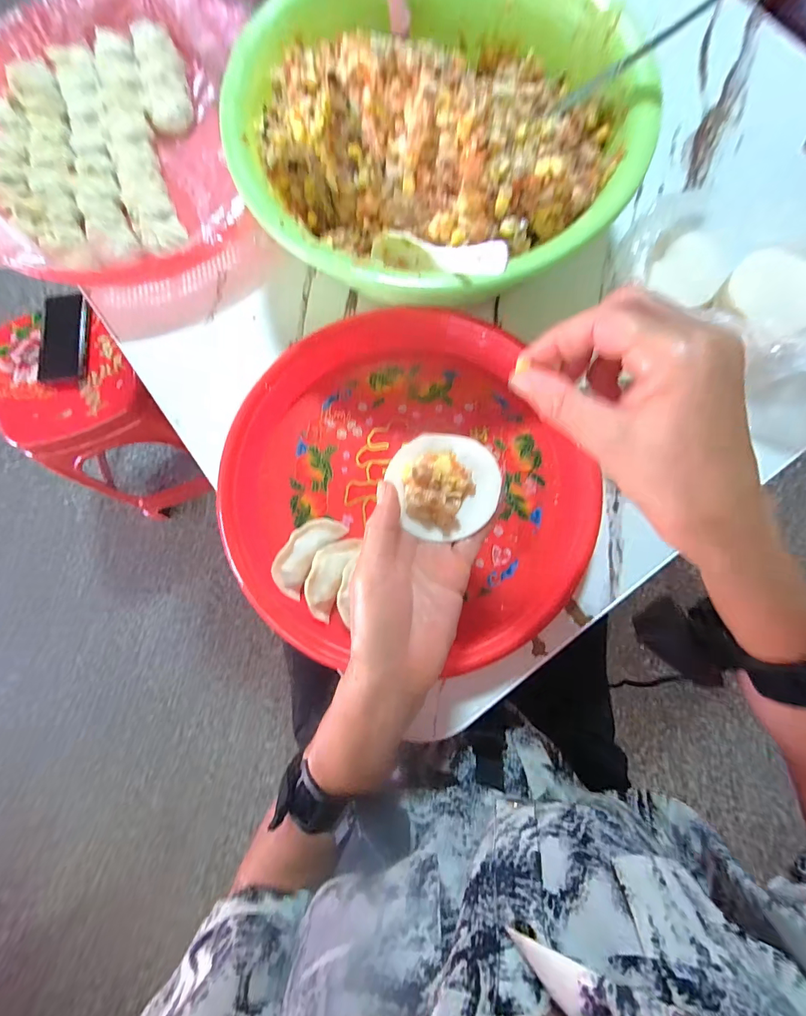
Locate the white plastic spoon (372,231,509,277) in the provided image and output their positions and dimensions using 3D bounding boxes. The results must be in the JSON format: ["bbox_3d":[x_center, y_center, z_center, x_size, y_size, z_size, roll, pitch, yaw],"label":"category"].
[{"bbox_3d":[0.026,-0.191,0.307,0.128,0.029,0.018,33,85,37],"label":"white plastic spoon"}]

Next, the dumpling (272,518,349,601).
[{"bbox_3d":[-0.084,0.040,0.350,0.032,0.023,0.075,36,83,7],"label":"dumpling"}]

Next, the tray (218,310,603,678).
[{"bbox_3d":[0.001,-0.018,0.356,0.303,0.041,0.320,0,80,2],"label":"tray"}]

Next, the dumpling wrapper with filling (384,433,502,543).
[{"bbox_3d":[0.028,-0.018,0.265,0.068,0.018,0.072,-1,82,4],"label":"dumpling wrapper with filling"}]

